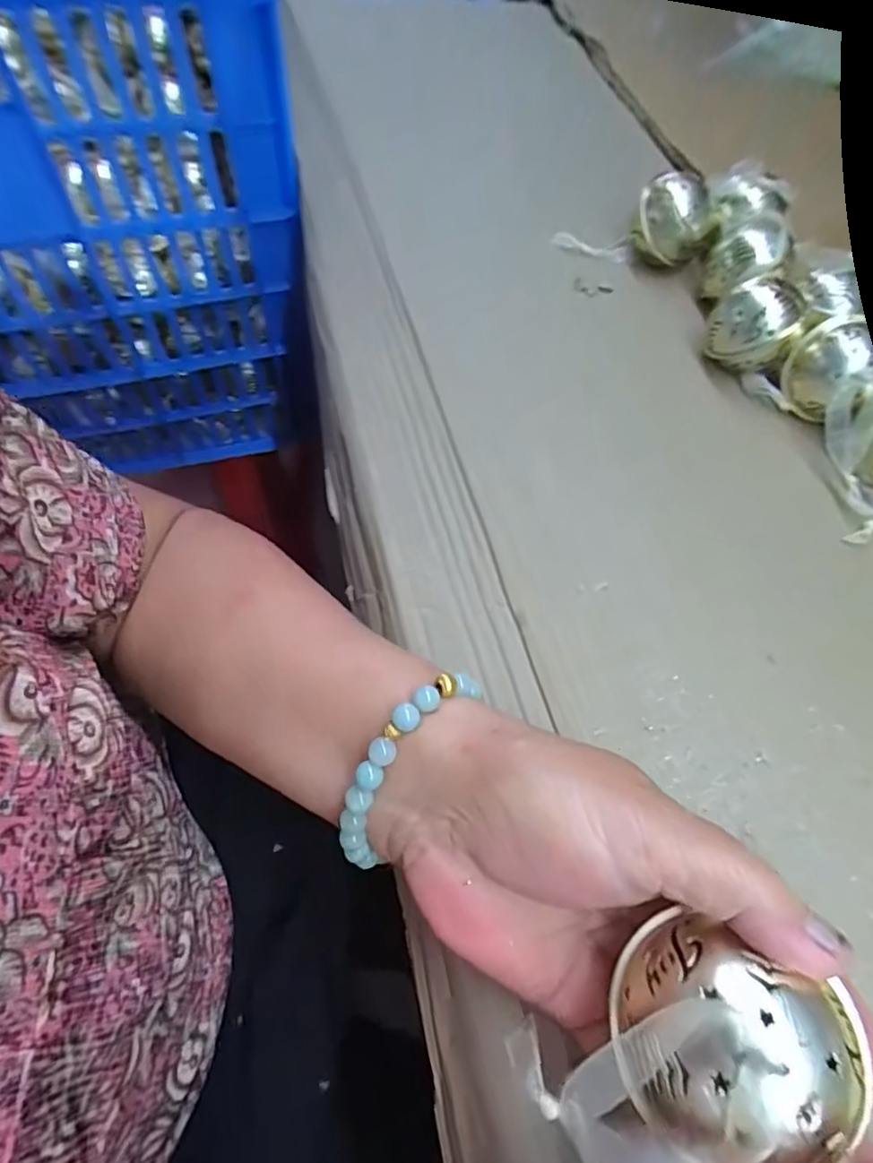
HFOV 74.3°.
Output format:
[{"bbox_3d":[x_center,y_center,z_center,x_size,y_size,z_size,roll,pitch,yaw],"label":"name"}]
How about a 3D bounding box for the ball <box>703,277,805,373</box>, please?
[{"bbox_3d":[0.203,-0.164,0.372,0.051,0.055,0.050,31,65,11],"label":"ball"}]

